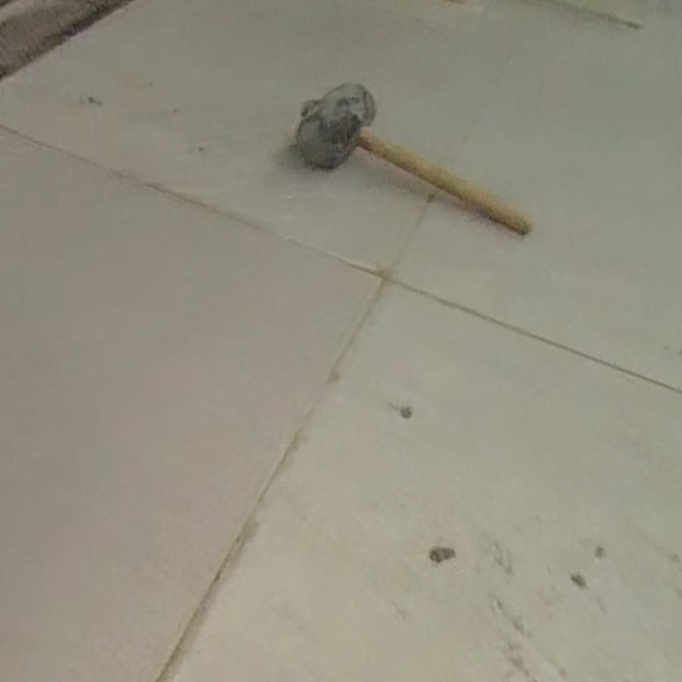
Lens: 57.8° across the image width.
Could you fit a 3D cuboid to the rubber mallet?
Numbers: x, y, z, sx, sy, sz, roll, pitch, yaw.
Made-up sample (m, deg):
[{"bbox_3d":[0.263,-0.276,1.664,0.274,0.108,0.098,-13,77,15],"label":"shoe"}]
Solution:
[{"bbox_3d":[0.096,-0.232,0.767,0.317,0.078,0.091,22,53,11],"label":"rubber mallet"}]

